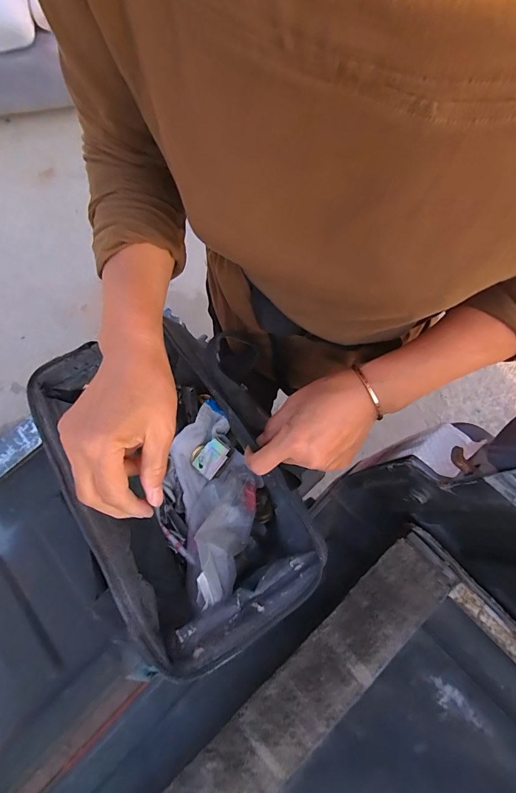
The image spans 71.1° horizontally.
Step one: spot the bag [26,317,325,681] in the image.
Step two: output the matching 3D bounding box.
[{"bbox_3d":[-0.098,0.083,0.420,0.190,0.133,0.363,-35,77,-9],"label":"bag"}]

